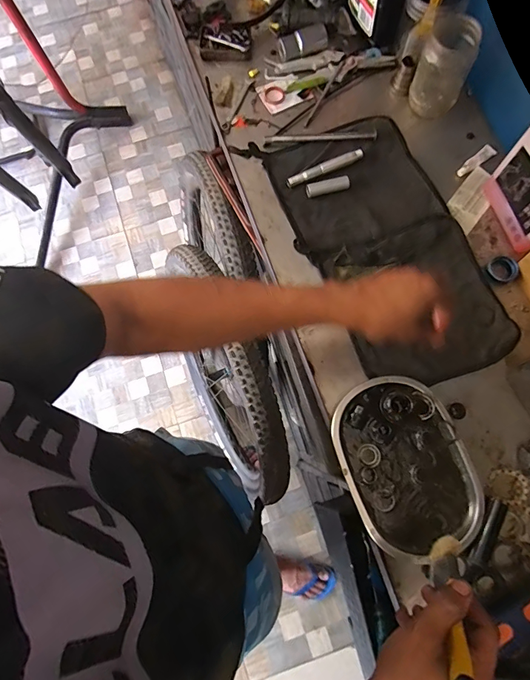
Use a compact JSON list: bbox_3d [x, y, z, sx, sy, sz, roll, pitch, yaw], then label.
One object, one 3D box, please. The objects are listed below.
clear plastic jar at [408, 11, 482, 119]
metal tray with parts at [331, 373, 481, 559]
[{"bbox_3d":[0.272,-0.414,0.608,0.077,0.114,0.072,22,77,7],"label":"clear plastic jar"},{"bbox_3d":[0.177,0.158,0.512,0.155,0.030,0.219,-22,76,-5],"label":"metal tray with parts"}]

